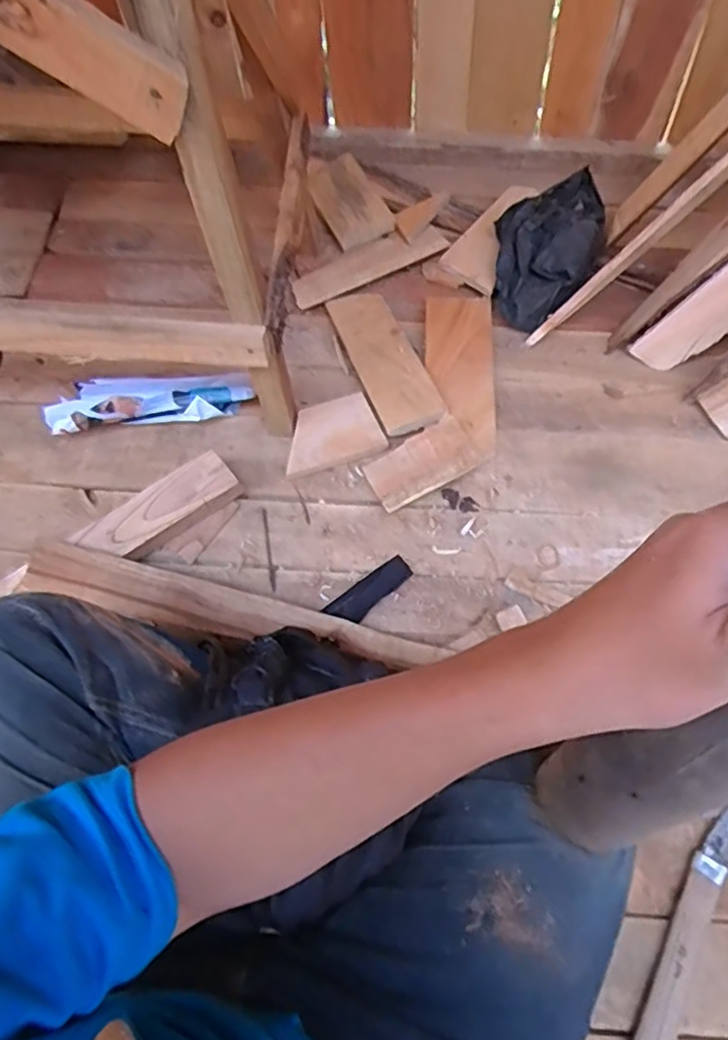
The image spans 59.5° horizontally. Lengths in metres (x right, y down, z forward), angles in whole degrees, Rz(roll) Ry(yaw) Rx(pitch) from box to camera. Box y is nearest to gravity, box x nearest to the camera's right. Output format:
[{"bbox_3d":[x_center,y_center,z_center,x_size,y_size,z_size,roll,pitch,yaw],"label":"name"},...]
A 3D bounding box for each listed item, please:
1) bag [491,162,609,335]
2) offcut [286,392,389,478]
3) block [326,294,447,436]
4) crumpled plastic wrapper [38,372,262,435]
[{"bbox_3d":[0.266,-0.399,0.928,0.151,0.062,0.251,23,67,11],"label":"bag"},{"bbox_3d":[-0.046,-0.115,0.840,0.129,0.013,0.096,-18,66,-8],"label":"offcut"},{"bbox_3d":[0.028,-0.231,0.878,0.084,0.027,0.256,-19,66,-8],"label":"block"},{"bbox_3d":[-0.282,-0.159,0.841,0.264,0.047,0.072,-10,65,-4],"label":"crumpled plastic wrapper"}]

